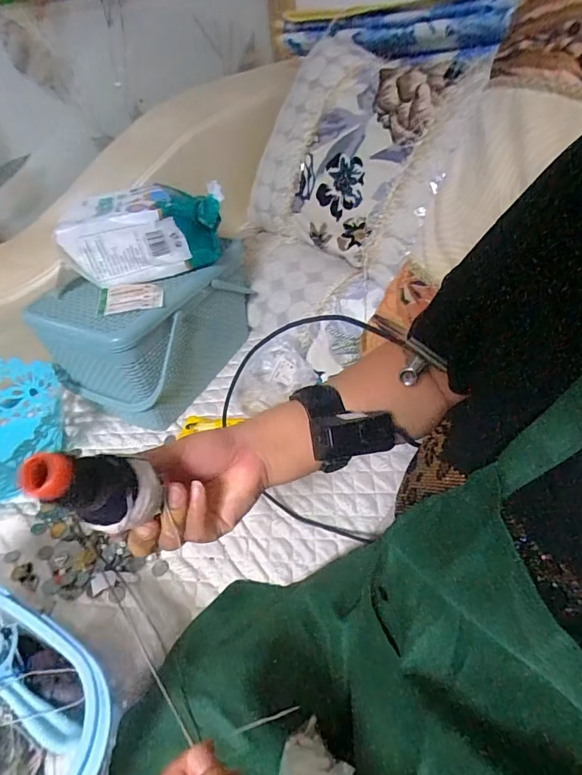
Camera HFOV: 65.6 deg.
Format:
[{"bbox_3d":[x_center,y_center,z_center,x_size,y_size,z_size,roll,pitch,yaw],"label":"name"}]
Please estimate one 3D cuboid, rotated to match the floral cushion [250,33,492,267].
[{"bbox_3d":[0.079,-0.409,0.785,0.331,0.348,0.088,40,25,32],"label":"floral cushion"}]

